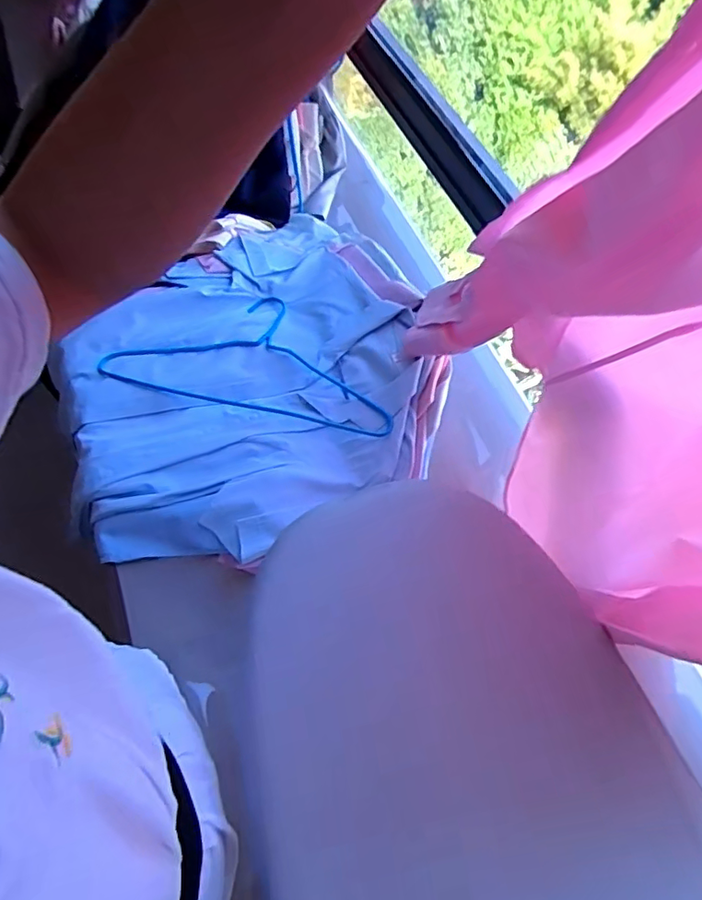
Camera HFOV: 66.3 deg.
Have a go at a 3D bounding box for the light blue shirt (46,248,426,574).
[{"bbox_3d":[-0.166,-0.100,0.759,0.514,0.070,0.487,-30,68,-15],"label":"light blue shirt"}]

